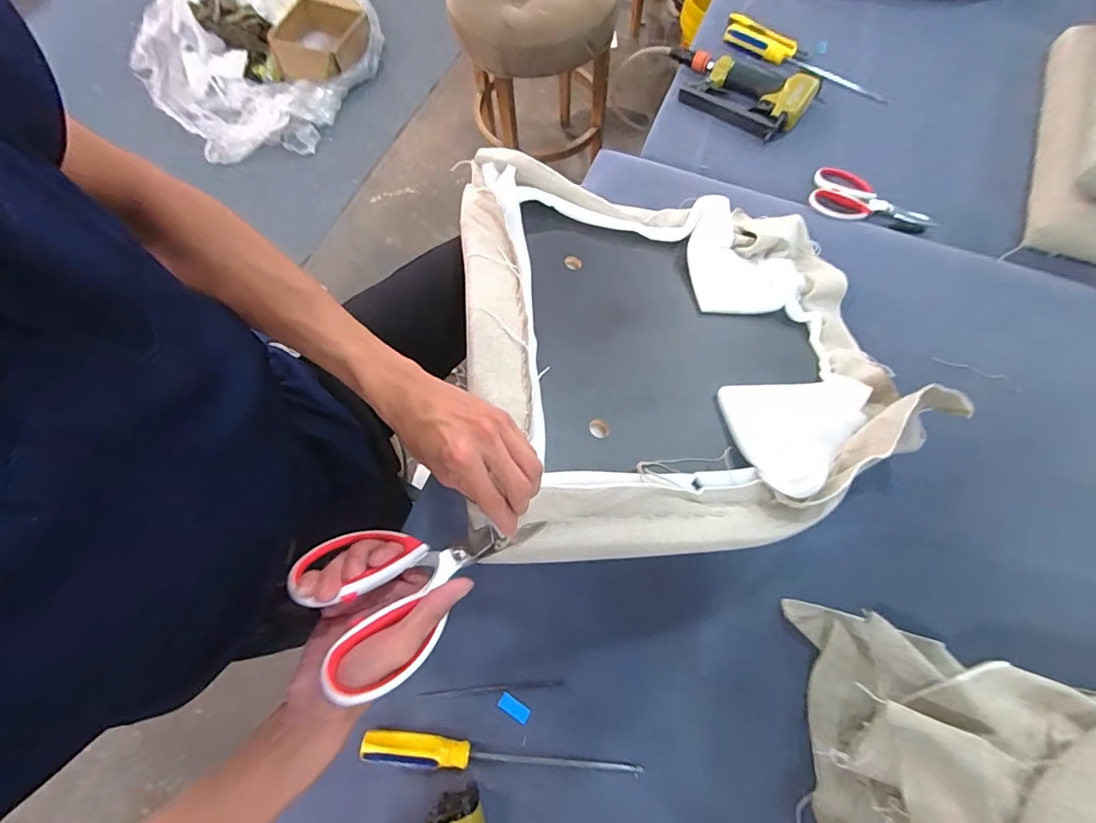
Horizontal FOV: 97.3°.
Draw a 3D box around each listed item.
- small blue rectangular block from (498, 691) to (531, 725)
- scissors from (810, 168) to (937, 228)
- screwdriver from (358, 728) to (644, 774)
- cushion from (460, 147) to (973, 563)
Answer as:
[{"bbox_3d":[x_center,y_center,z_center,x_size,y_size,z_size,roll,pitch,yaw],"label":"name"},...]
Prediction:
[{"bbox_3d":[-0.038,0.330,0.535,0.036,0.004,0.017,29,74,12],"label":"small blue rectangular block"},{"bbox_3d":[0.499,-0.321,0.739,0.182,0.018,0.083,17,72,9],"label":"scissors"},{"bbox_3d":[-0.051,0.370,0.507,0.291,0.027,0.035,4,70,4],"label":"screwdriver"},{"bbox_3d":[0.163,-0.085,0.537,0.497,0.058,0.452,1,62,-13],"label":"cushion"}]

